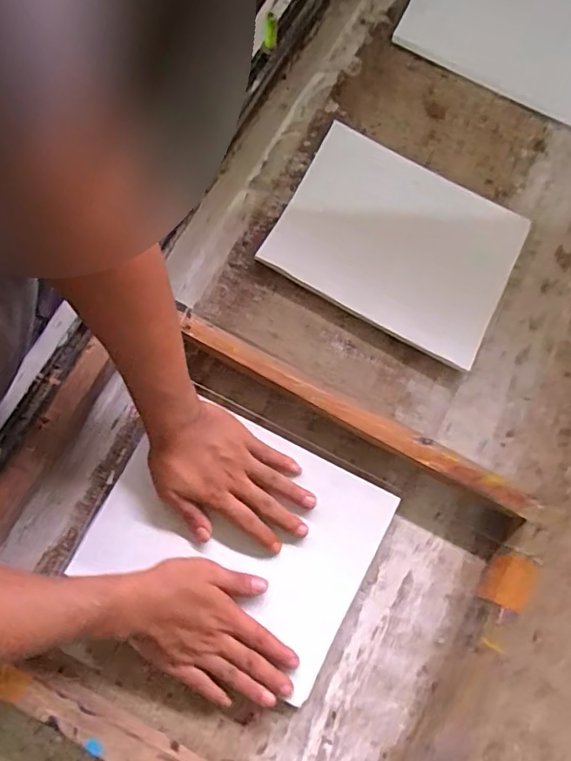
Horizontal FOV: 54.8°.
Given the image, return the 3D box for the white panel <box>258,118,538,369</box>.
[{"bbox_3d":[0.133,-0.166,0.650,0.268,0.014,0.208,29,79,7],"label":"white panel"}]

